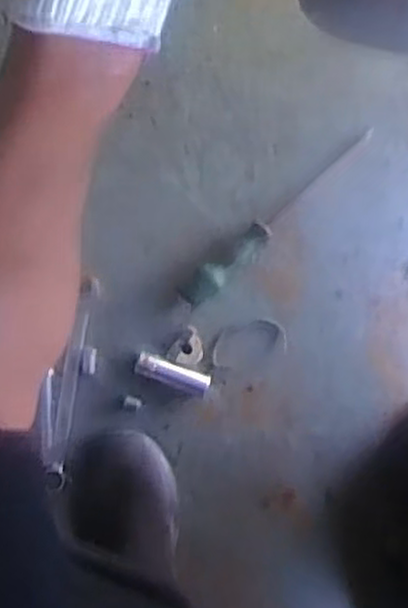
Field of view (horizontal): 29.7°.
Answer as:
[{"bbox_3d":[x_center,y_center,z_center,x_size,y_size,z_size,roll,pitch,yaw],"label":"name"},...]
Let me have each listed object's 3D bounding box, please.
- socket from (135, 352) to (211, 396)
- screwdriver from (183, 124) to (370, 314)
[{"bbox_3d":[-0.032,0.072,0.795,0.078,0.022,0.023,19,97,-2],"label":"socket"},{"bbox_3d":[0.073,-0.084,0.774,0.249,0.026,0.027,-41,95,5],"label":"screwdriver"}]

